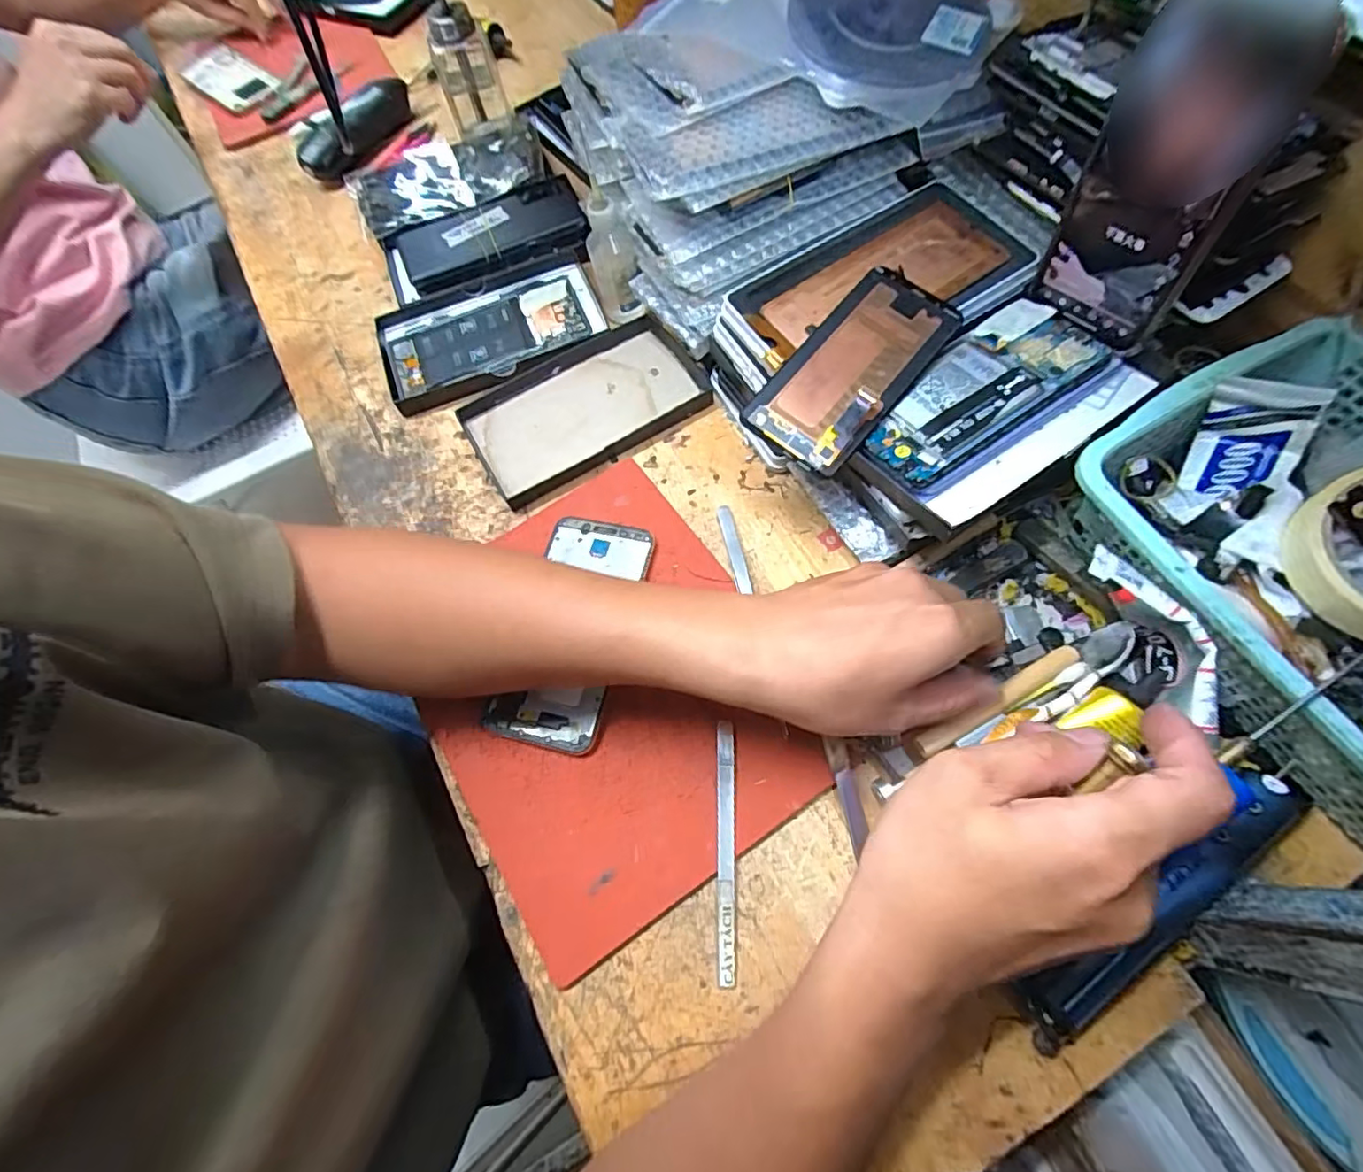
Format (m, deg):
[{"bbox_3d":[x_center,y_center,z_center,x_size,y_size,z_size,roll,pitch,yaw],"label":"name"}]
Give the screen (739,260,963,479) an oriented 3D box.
[{"bbox_3d":[0.102,-0.133,0.357,0.064,0.008,0.140,37,75,20],"label":"screen"}]

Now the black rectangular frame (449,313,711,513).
[{"bbox_3d":[-0.072,-0.137,0.458,0.175,0.018,0.105,-30,70,-9],"label":"black rectangular frame"}]

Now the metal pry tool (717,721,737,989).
[{"bbox_3d":[0.024,0.140,0.325,0.010,0.004,0.129,0,68,3],"label":"metal pry tool"}]

